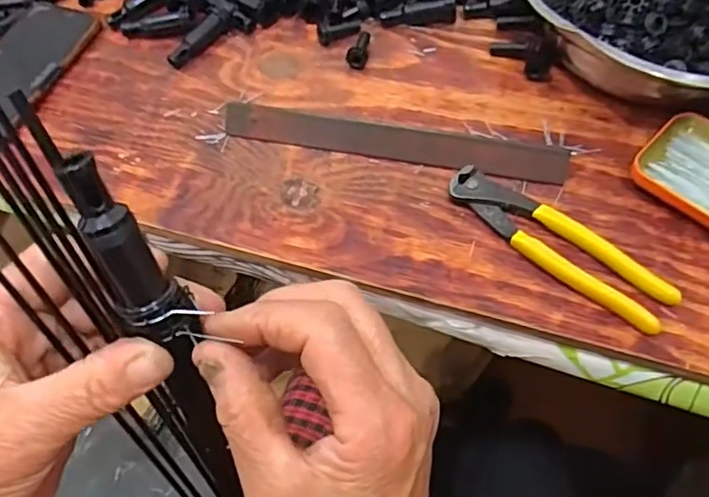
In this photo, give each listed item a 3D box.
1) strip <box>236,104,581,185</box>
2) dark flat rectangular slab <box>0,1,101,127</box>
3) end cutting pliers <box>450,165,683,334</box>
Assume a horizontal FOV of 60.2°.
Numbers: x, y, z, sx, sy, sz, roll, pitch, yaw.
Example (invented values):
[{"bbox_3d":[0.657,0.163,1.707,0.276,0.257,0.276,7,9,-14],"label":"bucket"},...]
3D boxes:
[{"bbox_3d":[0.027,-0.084,0.472,0.261,0.010,0.033,10,73,11],"label":"strip"},{"bbox_3d":[-0.295,-0.159,0.540,0.079,0.010,0.156,17,62,13],"label":"dark flat rectangular slab"},{"bbox_3d":[0.136,-0.005,0.416,0.162,0.013,0.036,37,68,22],"label":"end cutting pliers"}]

